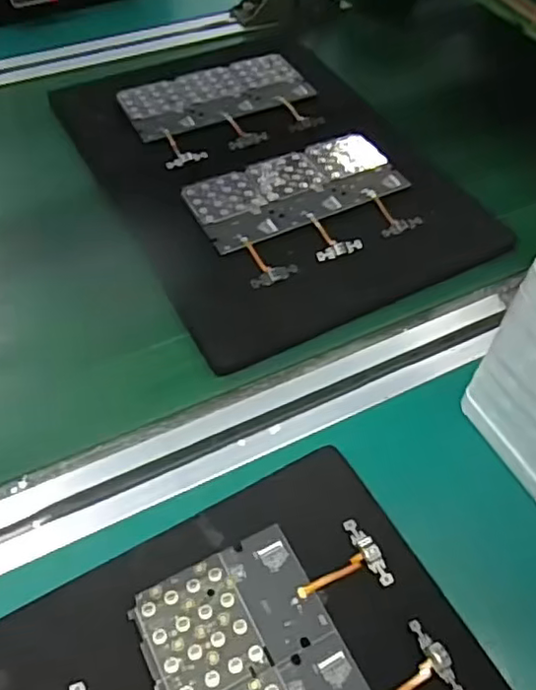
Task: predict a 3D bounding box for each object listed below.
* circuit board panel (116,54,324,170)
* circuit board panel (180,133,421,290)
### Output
[{"bbox_3d":[-0.038,-0.211,0.555,0.162,0.009,0.113,-22,54,-18],"label":"circuit board panel"},{"bbox_3d":[0.028,-0.108,0.478,0.159,0.009,0.112,-23,59,-17],"label":"circuit board panel"}]

